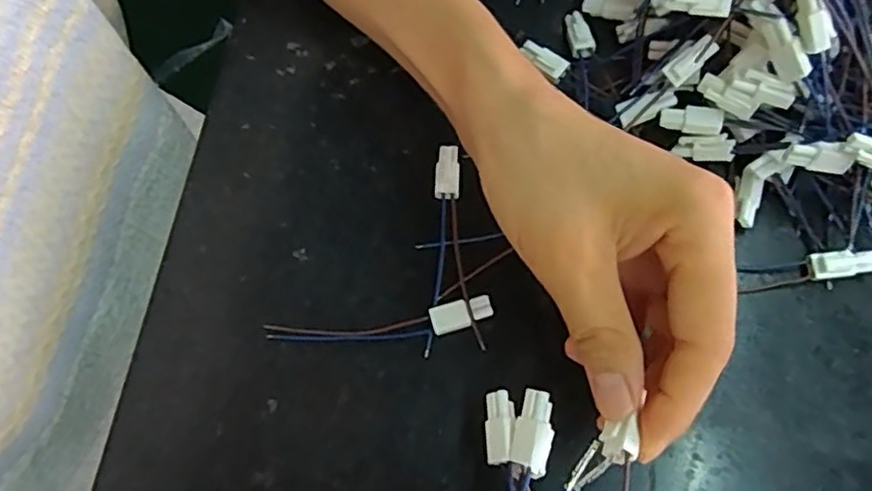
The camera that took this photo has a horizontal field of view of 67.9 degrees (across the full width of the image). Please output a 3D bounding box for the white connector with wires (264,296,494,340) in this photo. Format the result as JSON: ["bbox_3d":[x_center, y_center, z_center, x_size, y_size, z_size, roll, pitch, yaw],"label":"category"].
[{"bbox_3d":[-0.024,0.033,0.268,0.094,0.010,0.012,-6,70,0],"label":"white connector with wires"}]

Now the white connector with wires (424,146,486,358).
[{"bbox_3d":[0.010,-0.001,0.278,0.023,0.011,0.093,2,70,4],"label":"white connector with wires"}]

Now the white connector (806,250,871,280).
[{"bbox_3d":[0.167,0.008,0.266,0.026,0.007,0.010,-7,69,16],"label":"white connector"}]

